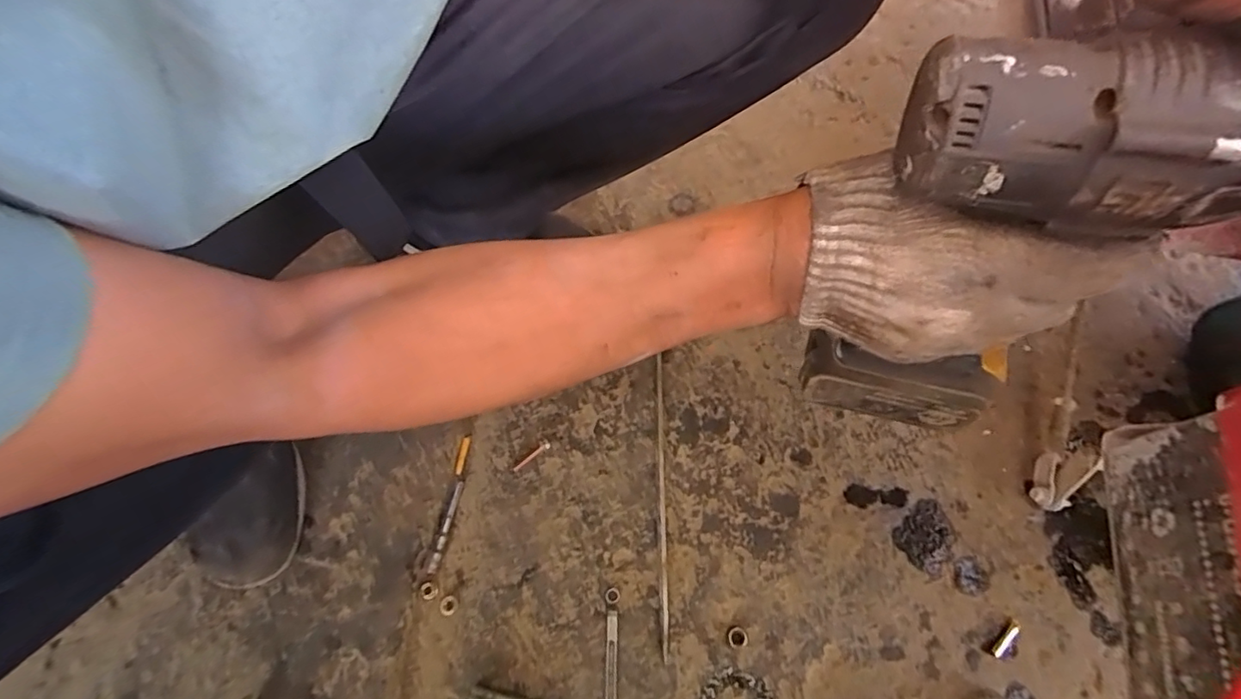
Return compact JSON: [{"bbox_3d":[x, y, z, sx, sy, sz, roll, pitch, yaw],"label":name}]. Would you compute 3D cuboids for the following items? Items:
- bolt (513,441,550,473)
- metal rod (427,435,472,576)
[{"bbox_3d":[-0.087,0.103,0.540,0.041,0.011,0.009,-34,71,-13],"label":"bolt"},{"bbox_3d":[-0.156,0.141,0.519,0.010,0.011,0.125,7,68,4],"label":"metal rod"}]

